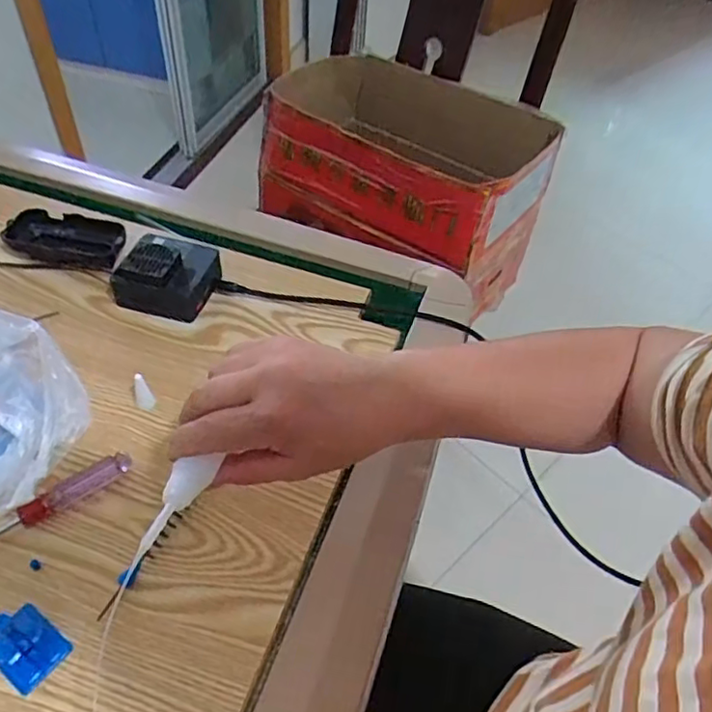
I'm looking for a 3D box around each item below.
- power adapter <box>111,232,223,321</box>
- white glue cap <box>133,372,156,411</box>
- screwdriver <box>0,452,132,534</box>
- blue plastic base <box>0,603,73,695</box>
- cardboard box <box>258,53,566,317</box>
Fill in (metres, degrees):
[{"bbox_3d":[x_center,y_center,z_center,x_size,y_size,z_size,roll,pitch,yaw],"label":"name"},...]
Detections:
[{"bbox_3d":[-0.168,-0.075,0.565,0.081,0.044,0.069,14,49,7],"label":"power adapter"},{"bbox_3d":[-0.166,0.029,0.483,0.012,0.035,0.009,27,52,18],"label":"white glue cap"},{"bbox_3d":[-0.222,0.107,0.417,0.148,0.017,0.014,-30,58,-27],"label":"screwdriver"},{"bbox_3d":[-0.197,0.171,0.368,0.043,0.016,0.034,31,53,21],"label":"blue plastic base"},{"bbox_3d":[0.068,-0.301,1.038,0.462,0.271,0.344,25,51,16],"label":"cardboard box"}]

